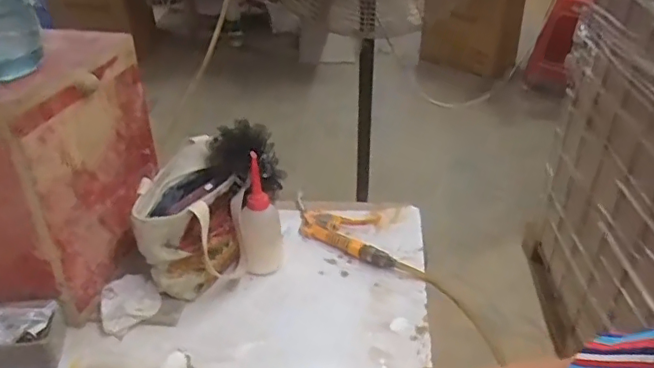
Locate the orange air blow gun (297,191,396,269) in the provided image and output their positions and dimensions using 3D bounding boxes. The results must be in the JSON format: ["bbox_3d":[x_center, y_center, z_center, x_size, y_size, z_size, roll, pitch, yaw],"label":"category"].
[{"bbox_3d":[0.026,0.063,0.884,0.228,0.022,0.105,20,39,29],"label":"orange air blow gun"}]

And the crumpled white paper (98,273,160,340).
[{"bbox_3d":[-0.261,0.156,0.736,0.077,0.035,0.065,-19,37,-24],"label":"crumpled white paper"}]

